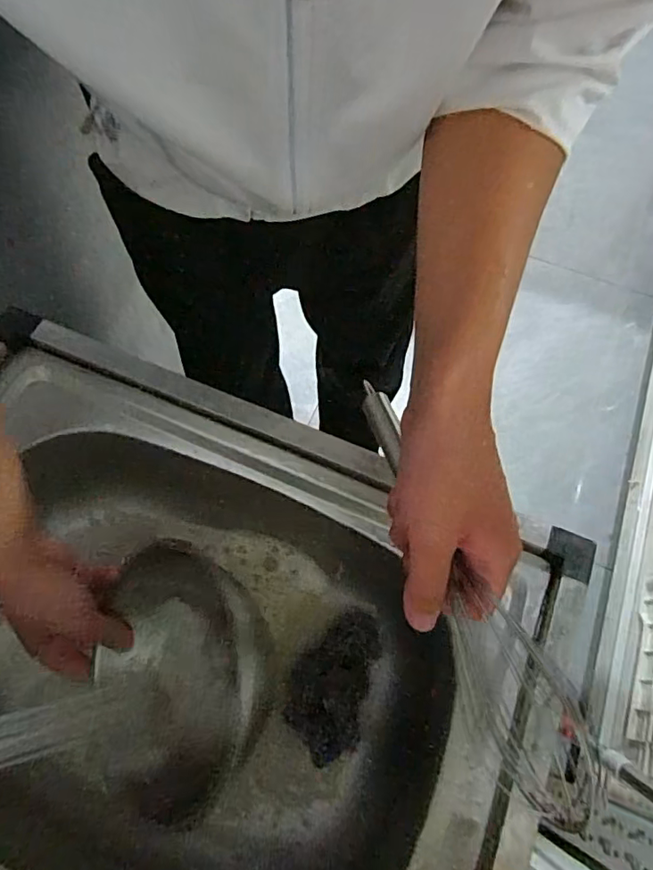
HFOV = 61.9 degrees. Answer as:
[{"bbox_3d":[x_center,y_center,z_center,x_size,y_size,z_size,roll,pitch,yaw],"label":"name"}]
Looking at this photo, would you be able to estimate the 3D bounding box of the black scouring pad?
[{"bbox_3d":[0.005,0.228,0.509,0.070,0.022,0.130,17,67,5],"label":"black scouring pad"}]

